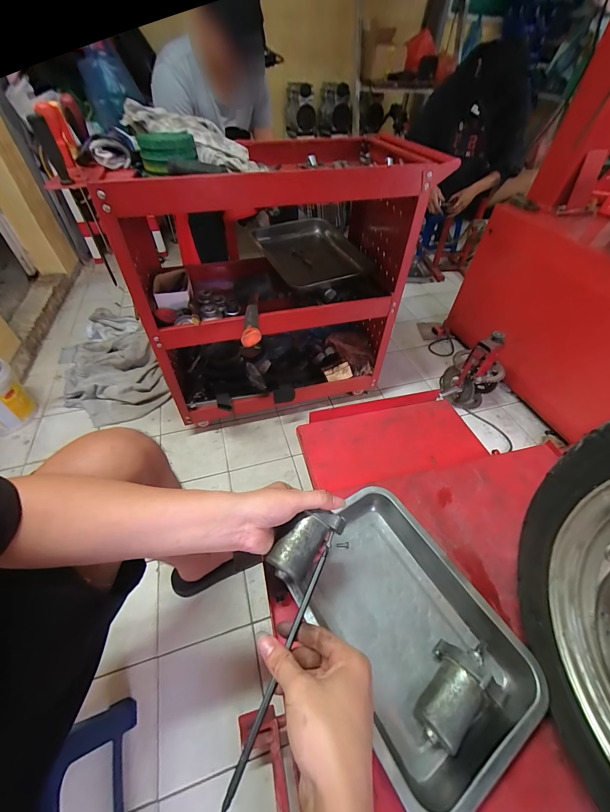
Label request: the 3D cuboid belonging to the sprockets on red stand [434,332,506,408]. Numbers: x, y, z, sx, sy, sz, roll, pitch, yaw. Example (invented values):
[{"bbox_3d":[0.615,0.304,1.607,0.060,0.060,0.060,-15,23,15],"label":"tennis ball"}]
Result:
[{"bbox_3d":[0.571,-0.107,1.051,0.170,0.272,0.167,28,53,21],"label":"sprockets on red stand"}]

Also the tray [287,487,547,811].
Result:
[{"bbox_3d":[0.122,0.277,0.410,0.212,0.052,0.307,-25,54,-22],"label":"tray"}]

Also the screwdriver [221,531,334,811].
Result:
[{"bbox_3d":[-0.015,0.230,0.302,0.006,0.011,0.227,20,53,15],"label":"screwdriver"}]

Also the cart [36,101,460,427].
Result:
[{"bbox_3d":[-0.104,-0.374,0.933,0.764,0.684,0.489,-15,50,-14],"label":"cart"}]

